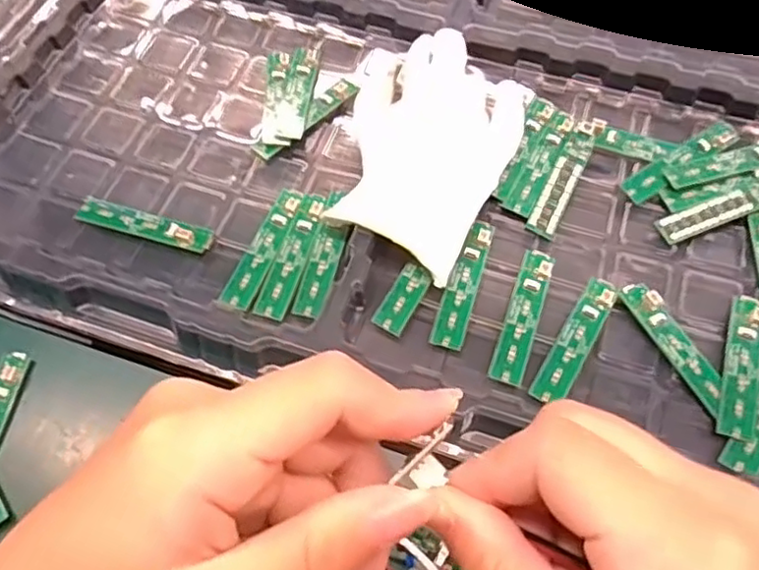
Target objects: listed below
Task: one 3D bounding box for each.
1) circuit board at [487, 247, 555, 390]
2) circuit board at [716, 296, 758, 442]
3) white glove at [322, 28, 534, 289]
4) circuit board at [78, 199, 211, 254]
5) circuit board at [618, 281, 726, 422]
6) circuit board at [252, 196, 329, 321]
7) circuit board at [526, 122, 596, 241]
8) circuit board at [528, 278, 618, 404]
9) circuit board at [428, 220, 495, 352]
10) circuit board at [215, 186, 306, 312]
[{"bbox_3d":[0.080,0.016,0.357,0.018,0.006,0.082,18,64,10],"label":"circuit board"},{"bbox_3d":[0.192,0.041,0.340,0.018,0.006,0.082,16,63,16],"label":"circuit board"},{"bbox_3d":[0.020,-0.088,0.396,0.114,0.029,0.151,24,64,13],"label":"white glove"},{"bbox_3d":[-0.140,-0.037,0.386,0.084,0.008,0.019,15,56,10],"label":"circuit board"},{"bbox_3d":[0.160,0.031,0.348,0.017,0.004,0.078,-24,65,-8],"label":"circuit board"},{"bbox_3d":[-0.050,-0.017,0.374,0.018,0.004,0.082,14,64,9],"label":"circuit board"},{"bbox_3d":[0.114,-0.067,0.400,0.017,0.007,0.085,24,64,13],"label":"circuit board"},{"bbox_3d":[0.106,0.030,0.349,0.018,0.005,0.081,27,66,17],"label":"circuit board"},{"bbox_3d":[0.048,-0.001,0.365,0.018,0.007,0.080,19,66,2],"label":"circuit board"},{"bbox_3d":[-0.067,-0.023,0.376,0.018,0.004,0.082,19,65,10],"label":"circuit board"}]

